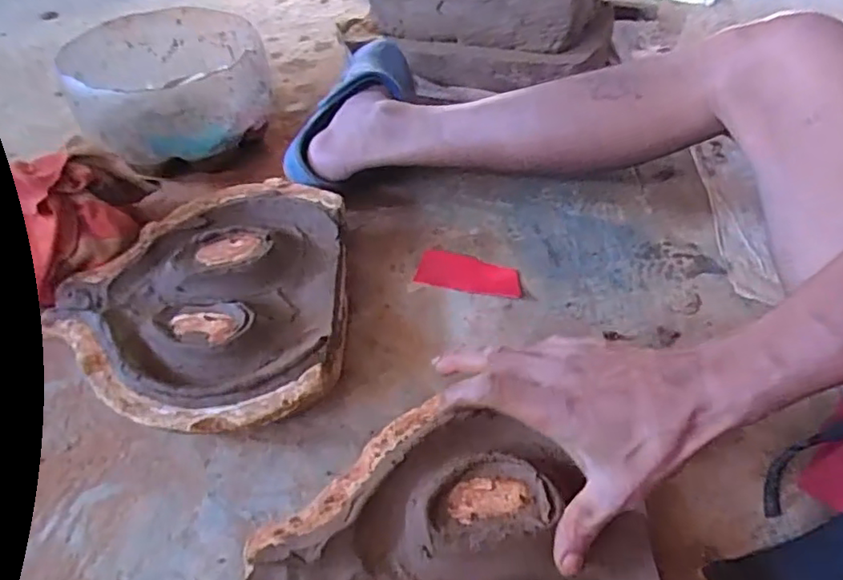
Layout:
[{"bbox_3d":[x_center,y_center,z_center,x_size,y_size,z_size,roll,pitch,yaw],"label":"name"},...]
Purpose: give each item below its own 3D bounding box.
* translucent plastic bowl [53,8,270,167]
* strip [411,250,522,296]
[{"bbox_3d":[-0.319,-0.263,0.758,0.227,0.099,0.239,-1,46,2],"label":"translucent plastic bowl"},{"bbox_3d":[0.050,-0.019,0.613,0.104,0.007,0.051,10,51,8],"label":"strip"}]

